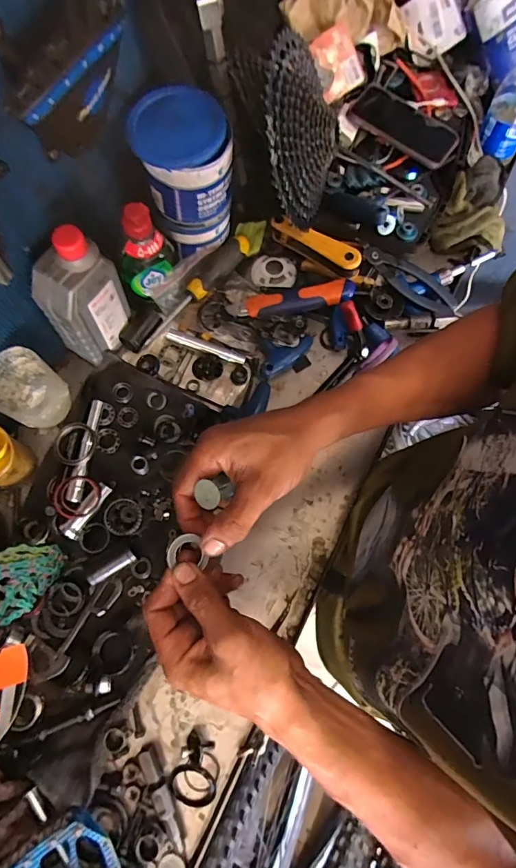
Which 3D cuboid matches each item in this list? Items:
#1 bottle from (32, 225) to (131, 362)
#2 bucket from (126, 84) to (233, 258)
[{"bbox_3d":[-0.197,-0.153,0.495,0.047,0.165,0.083,38,76,8],"label":"bottle"},{"bbox_3d":[-0.082,-0.301,0.519,0.103,0.151,0.090,1,74,-2],"label":"bucket"}]

